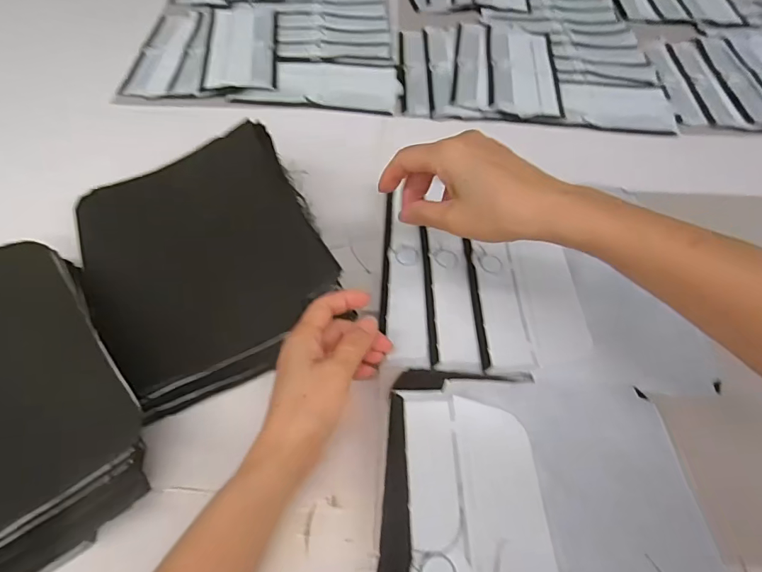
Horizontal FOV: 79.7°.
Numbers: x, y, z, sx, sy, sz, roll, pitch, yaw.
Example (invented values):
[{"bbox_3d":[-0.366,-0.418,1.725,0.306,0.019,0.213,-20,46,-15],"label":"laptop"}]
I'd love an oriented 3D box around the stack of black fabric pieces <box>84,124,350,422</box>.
[{"bbox_3d":[-0.162,-0.028,0.436,0.207,0.052,0.251,-24,59,-18],"label":"stack of black fabric pieces"}]

